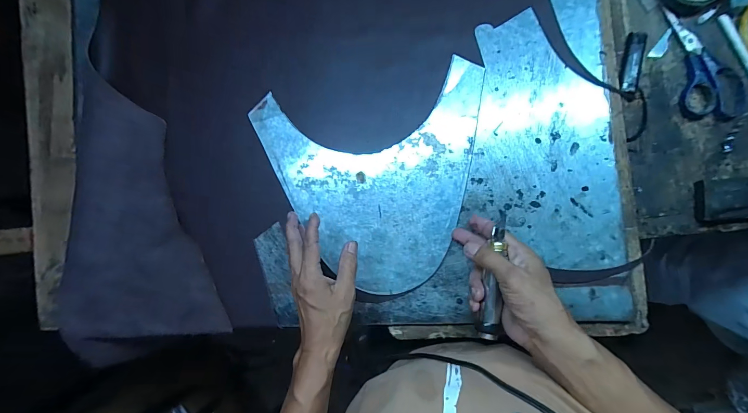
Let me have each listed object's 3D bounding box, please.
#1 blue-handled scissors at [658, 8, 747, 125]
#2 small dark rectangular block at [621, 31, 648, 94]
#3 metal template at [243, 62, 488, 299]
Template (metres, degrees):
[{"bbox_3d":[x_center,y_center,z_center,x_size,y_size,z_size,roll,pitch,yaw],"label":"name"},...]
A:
[{"bbox_3d":[0.422,-0.187,0.427,0.069,0.011,0.160,-14,91,7],"label":"blue-handled scissors"},{"bbox_3d":[0.342,-0.192,0.438,0.024,0.007,0.084,11,94,6],"label":"small dark rectangular block"},{"bbox_3d":[0.006,-0.029,0.451,0.298,0.005,0.276,-10,87,5],"label":"metal template"}]

